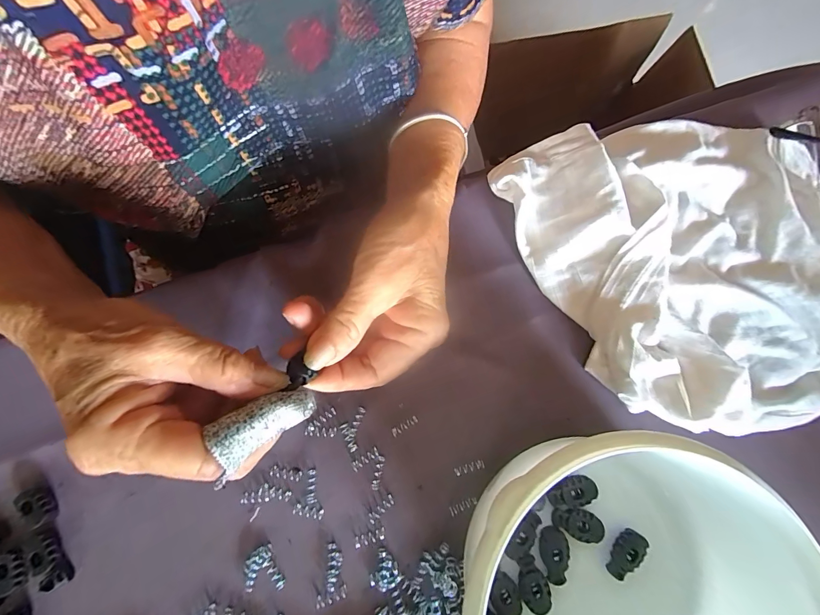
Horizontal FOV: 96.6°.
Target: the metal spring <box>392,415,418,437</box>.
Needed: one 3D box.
[{"bbox_3d":[-0.003,0.076,0.234,0.018,0.004,0.006,-33,81,-8],"label":"metal spring"}]

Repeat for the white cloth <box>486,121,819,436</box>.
[{"bbox_3d":[0.188,-0.038,0.242,0.191,0.040,0.221,-23,79,-6],"label":"white cloth"}]

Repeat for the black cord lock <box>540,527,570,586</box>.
[{"bbox_3d":[0.085,0.146,0.216,0.016,0.005,0.029,2,78,-1],"label":"black cord lock"}]

